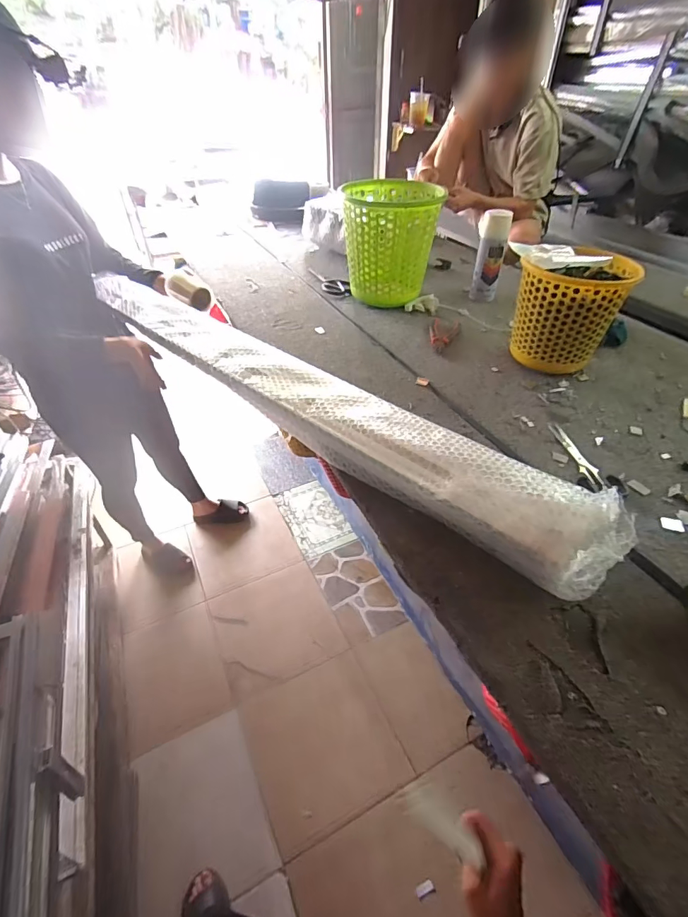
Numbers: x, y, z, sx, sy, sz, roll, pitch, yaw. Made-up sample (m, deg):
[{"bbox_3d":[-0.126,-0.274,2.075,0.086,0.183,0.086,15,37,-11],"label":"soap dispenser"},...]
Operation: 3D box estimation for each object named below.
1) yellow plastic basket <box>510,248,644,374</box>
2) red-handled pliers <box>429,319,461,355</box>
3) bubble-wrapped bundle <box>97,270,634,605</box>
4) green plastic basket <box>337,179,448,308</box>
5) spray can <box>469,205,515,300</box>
[{"bbox_3d":[0.425,-0.267,0.807,0.177,0.190,0.155,29,50,28],"label":"yellow plastic basket"},{"bbox_3d":[0.226,-0.281,0.965,0.066,0.010,0.142,10,43,11],"label":"red-handled pliers"},{"bbox_3d":[-0.135,-0.136,0.791,1.179,0.084,0.125,30,52,33],"label":"bubble-wrapped bundle"},{"bbox_3d":[0.117,-0.536,1.075,0.220,0.239,0.219,-4,42,-4],"label":"green plastic basket"},{"bbox_3d":[0.356,-0.487,1.043,0.070,0.202,0.068,16,45,18],"label":"spray can"}]

